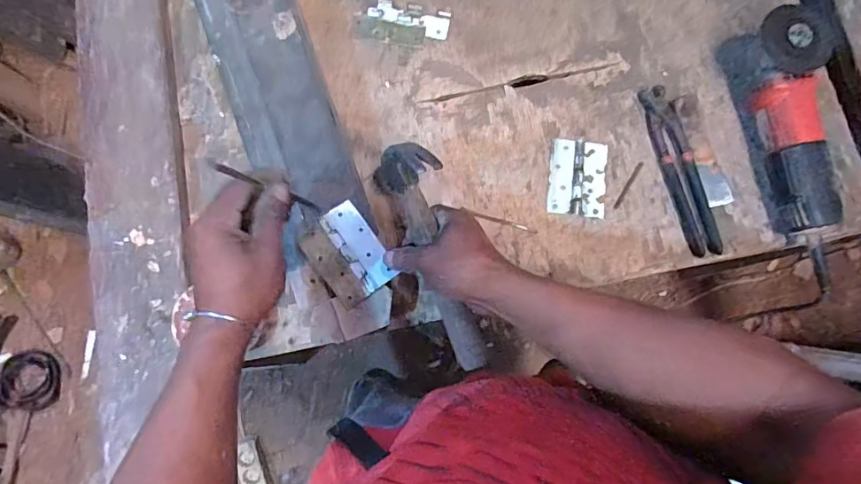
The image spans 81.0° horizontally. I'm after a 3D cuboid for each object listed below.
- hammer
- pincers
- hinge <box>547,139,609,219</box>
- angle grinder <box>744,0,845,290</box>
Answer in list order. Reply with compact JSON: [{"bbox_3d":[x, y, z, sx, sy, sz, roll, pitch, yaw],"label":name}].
[{"bbox_3d":[0.005,0.012,0.495,0.057,0.069,0.229,-19,81,-4],"label":"hammer"},{"bbox_3d":[0.311,-0.091,0.631,0.039,0.013,0.220,-15,80,-3],"label":"pincers"},{"bbox_3d":[0.184,-0.080,0.625,0.069,0.005,0.096,8,80,1],"label":"hinge"},{"bbox_3d":[0.435,-0.111,0.597,0.072,0.089,0.318,-6,80,-1],"label":"angle grinder"}]

